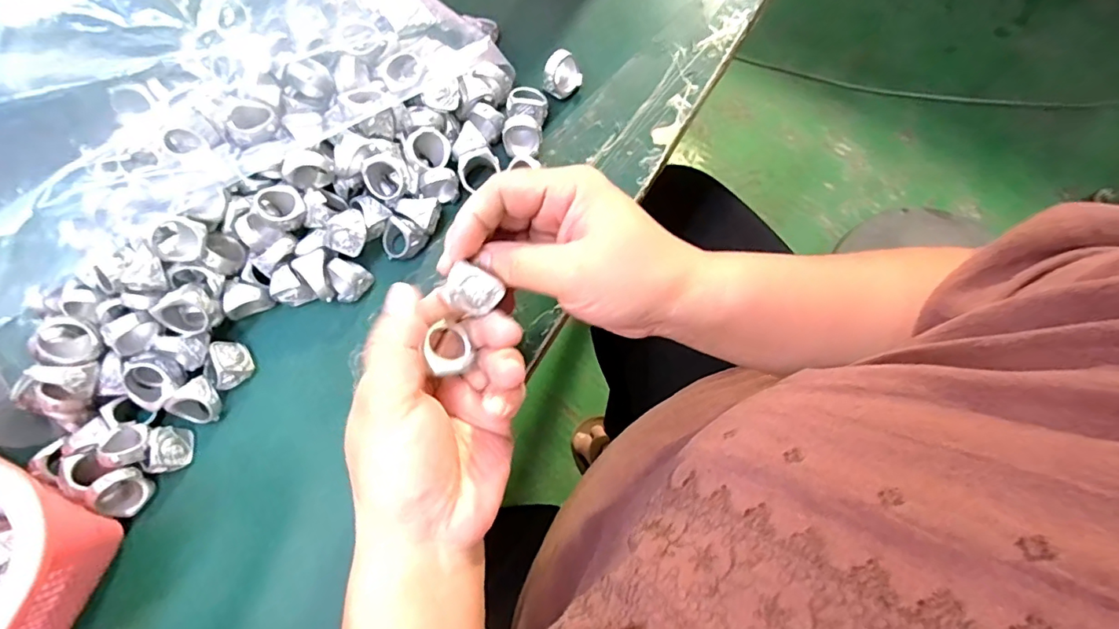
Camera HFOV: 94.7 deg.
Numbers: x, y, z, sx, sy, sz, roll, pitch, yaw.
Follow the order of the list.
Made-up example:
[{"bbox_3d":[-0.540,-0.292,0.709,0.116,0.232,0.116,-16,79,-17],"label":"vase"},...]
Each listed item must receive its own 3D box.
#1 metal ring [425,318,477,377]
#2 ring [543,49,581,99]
[{"bbox_3d":[-0.051,0.015,0.237,0.017,0.010,0.024,-20,78,-5],"label":"metal ring"},{"bbox_3d":[0.003,-0.158,0.338,0.025,0.018,0.024,-1,74,4],"label":"ring"}]

